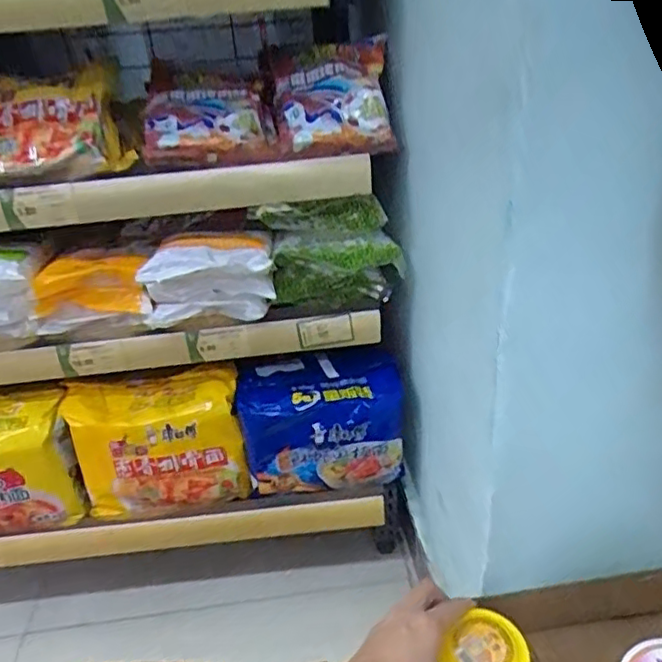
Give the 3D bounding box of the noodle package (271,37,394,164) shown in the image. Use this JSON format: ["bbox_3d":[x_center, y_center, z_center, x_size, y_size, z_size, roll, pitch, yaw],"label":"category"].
[{"bbox_3d":[0.001,-0.248,0.631,0.121,0.028,0.142,-4,72,2],"label":"noodle package"}]

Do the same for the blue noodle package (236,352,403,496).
[{"bbox_3d":[-0.011,0.111,0.745,0.189,0.137,0.101,-7,31,-3],"label":"blue noodle package"}]

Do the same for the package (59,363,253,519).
[{"bbox_3d":[-0.209,0.136,0.735,0.198,0.143,0.088,-8,31,-5],"label":"package"}]

